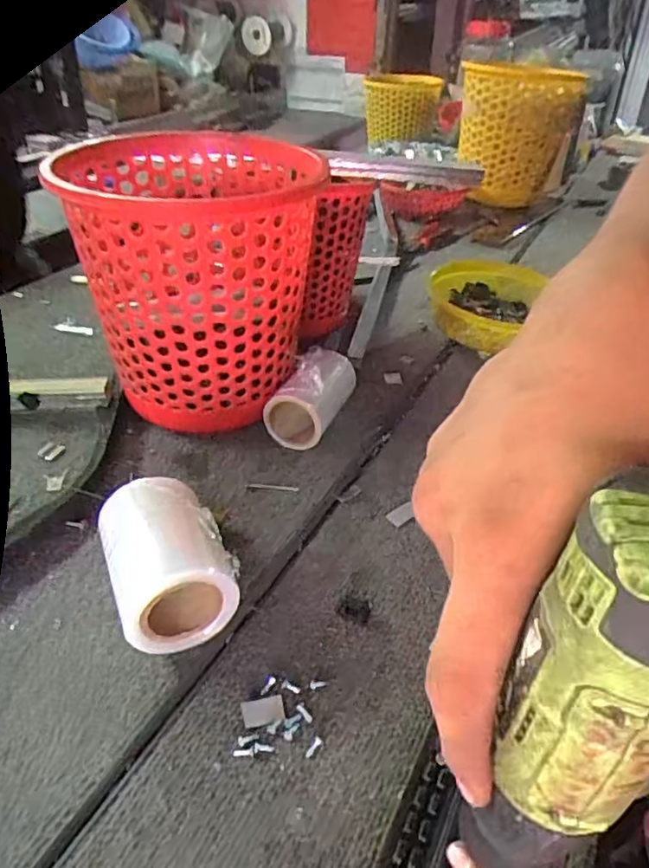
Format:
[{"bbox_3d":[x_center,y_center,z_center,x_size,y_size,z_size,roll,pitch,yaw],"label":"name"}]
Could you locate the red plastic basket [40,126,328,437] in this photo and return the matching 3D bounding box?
[{"bbox_3d":[-0.124,-0.139,0.609,0.212,0.244,0.224,4,37,-2],"label":"red plastic basket"}]

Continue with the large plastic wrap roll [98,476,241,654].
[{"bbox_3d":[-0.114,0.092,0.447,0.078,0.080,0.105,-13,41,-23],"label":"large plastic wrap roll"}]

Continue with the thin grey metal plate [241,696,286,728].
[{"bbox_3d":[-0.040,0.179,0.403,0.027,0.004,0.017,-5,39,-14],"label":"thin grey metal plate"}]

